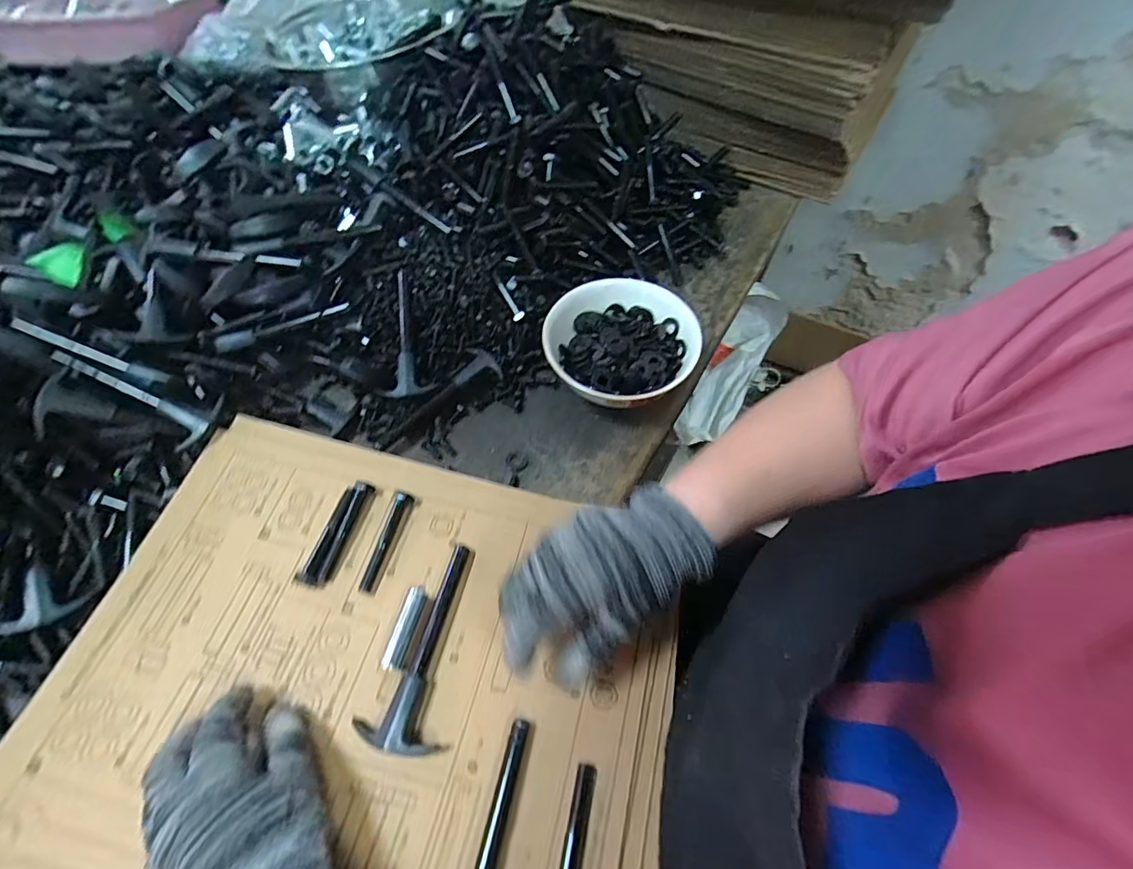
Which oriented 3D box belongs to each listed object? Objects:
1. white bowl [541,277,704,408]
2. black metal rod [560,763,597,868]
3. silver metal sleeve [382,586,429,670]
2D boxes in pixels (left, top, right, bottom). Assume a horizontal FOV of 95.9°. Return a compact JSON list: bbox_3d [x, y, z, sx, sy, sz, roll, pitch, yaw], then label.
[{"bbox_3d":[0.048,-0.073,0.465,0.132,0.056,0.138,-1,61,2],"label":"white bowl"},{"bbox_3d":[0.004,0.227,0.283,0.017,0.014,0.074,9,62,7],"label":"black metal rod"},{"bbox_3d":[-0.107,0.130,0.344,0.013,0.013,0.051,10,62,8],"label":"silver metal sleeve"}]

